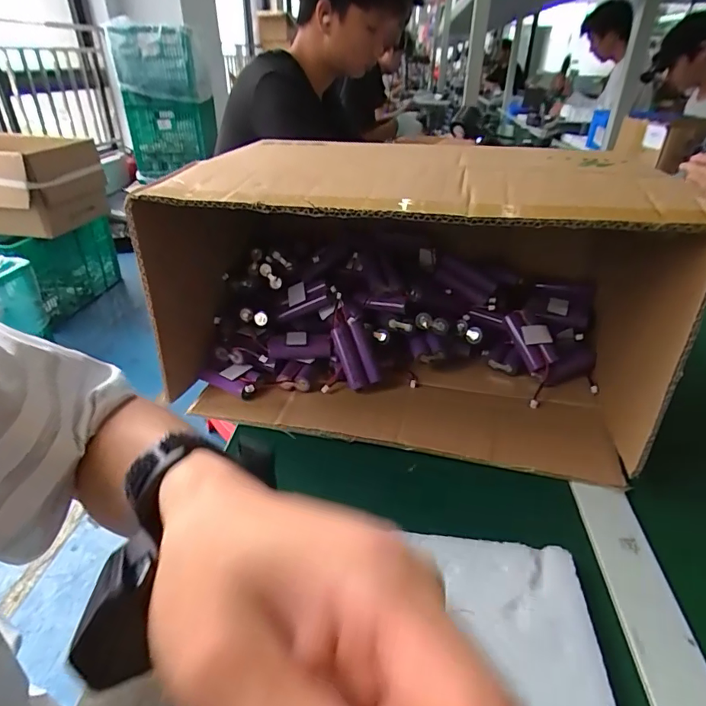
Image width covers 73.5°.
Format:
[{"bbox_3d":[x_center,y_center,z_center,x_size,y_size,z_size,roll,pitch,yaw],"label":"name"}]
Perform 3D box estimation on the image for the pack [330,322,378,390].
[{"bbox_3d":[0.000,0.002,0.482,0.031,0.019,0.066,-16,77,-24],"label":"pack"}]

